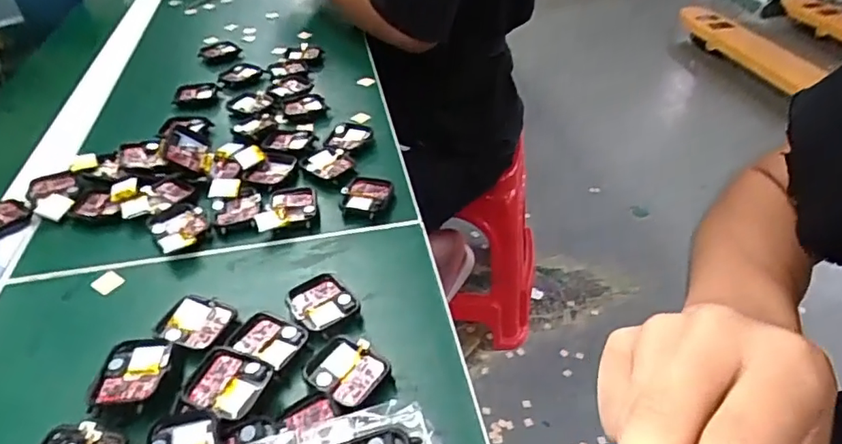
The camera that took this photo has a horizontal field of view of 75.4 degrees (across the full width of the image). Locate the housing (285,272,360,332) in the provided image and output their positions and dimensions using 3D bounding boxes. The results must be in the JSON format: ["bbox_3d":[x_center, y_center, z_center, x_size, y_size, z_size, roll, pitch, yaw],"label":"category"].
[{"bbox_3d":[-0.062,0.053,0.350,0.041,0.012,0.041,-31,47,-29],"label":"housing"}]

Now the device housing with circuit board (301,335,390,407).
[{"bbox_3d":[-0.043,0.087,0.311,0.043,0.017,0.036,22,46,27],"label":"device housing with circuit board"}]

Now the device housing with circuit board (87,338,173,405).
[{"bbox_3d":[-0.158,0.081,0.301,0.038,0.009,0.042,-3,40,-1],"label":"device housing with circuit board"}]

